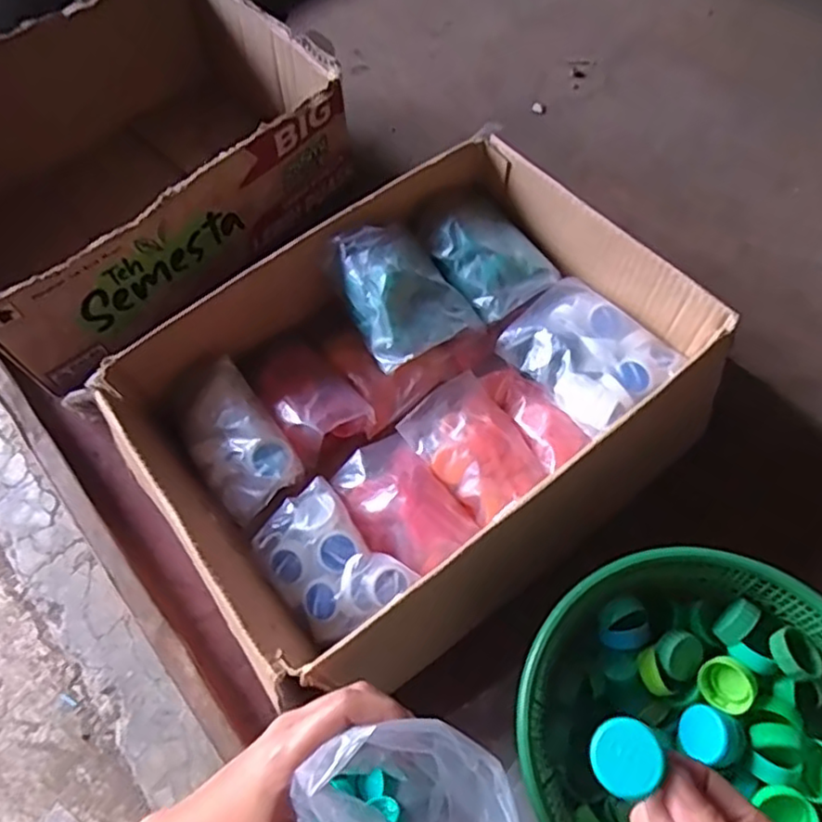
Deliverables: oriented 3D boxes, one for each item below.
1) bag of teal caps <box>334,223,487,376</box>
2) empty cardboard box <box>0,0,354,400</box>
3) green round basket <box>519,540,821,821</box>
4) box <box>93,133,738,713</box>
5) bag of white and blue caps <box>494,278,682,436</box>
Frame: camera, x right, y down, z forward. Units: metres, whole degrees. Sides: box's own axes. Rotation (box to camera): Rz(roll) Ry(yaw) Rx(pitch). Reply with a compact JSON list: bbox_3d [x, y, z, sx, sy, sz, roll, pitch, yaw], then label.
[{"bbox_3d":[-0.009,-0.091,0.508,0.084,0.045,0.106,-28,83,-14],"label":"bag of teal caps"},{"bbox_3d":[-0.261,-0.229,0.621,0.264,0.174,0.377,39,72,19],"label":"empty cardboard box"},{"bbox_3d":[0.166,0.192,0.378,0.199,0.081,0.197,32,70,17],"label":"green round basket"},{"bbox_3d":[0.002,-0.004,0.479,0.377,0.107,0.282,-36,67,-13],"label":"box"},{"bbox_3d":[0.133,-0.041,0.493,0.086,0.039,0.113,-37,68,-14],"label":"bag of white and blue caps"}]

